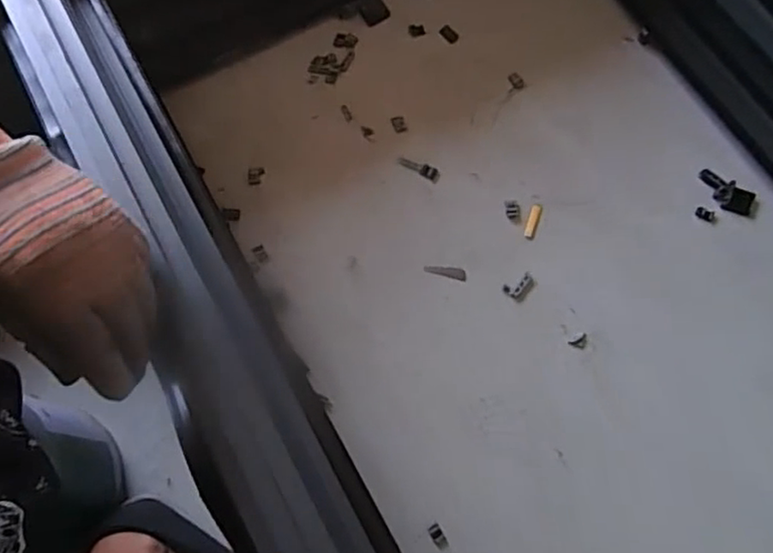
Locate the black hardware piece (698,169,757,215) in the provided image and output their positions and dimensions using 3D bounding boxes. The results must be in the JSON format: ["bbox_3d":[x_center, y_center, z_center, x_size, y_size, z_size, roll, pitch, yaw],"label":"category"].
[{"bbox_3d":[0.338,-0.084,0.628,0.057,0.008,0.030,32,75,11],"label":"black hardware piece"}]

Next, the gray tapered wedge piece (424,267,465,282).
[{"bbox_3d":[0.058,-0.005,0.615,0.041,0.004,0.010,14,73,6],"label":"gray tapered wedge piece"}]

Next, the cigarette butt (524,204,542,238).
[{"bbox_3d":[0.147,-0.055,0.628,0.011,0.004,0.036,19,73,7],"label":"cigarette butt"}]

